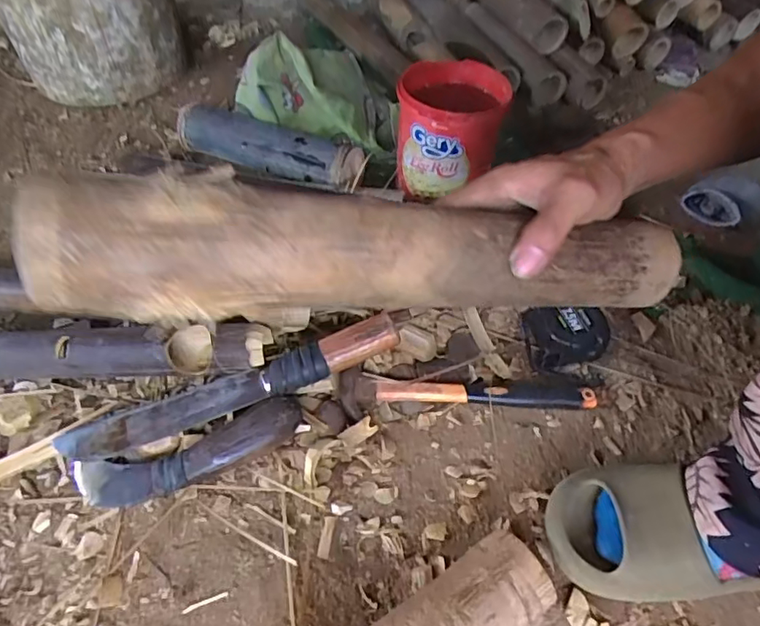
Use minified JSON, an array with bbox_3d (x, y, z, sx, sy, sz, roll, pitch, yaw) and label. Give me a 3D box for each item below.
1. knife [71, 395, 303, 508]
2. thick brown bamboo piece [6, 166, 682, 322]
[{"bbox_3d":[-0.181,0.134,0.515,0.215,0.046,0.053,-14,53,-10],"label":"knife"},{"bbox_3d":[0.018,-0.033,0.312,0.381,0.054,0.046,0,50,-22],"label":"thick brown bamboo piece"}]

